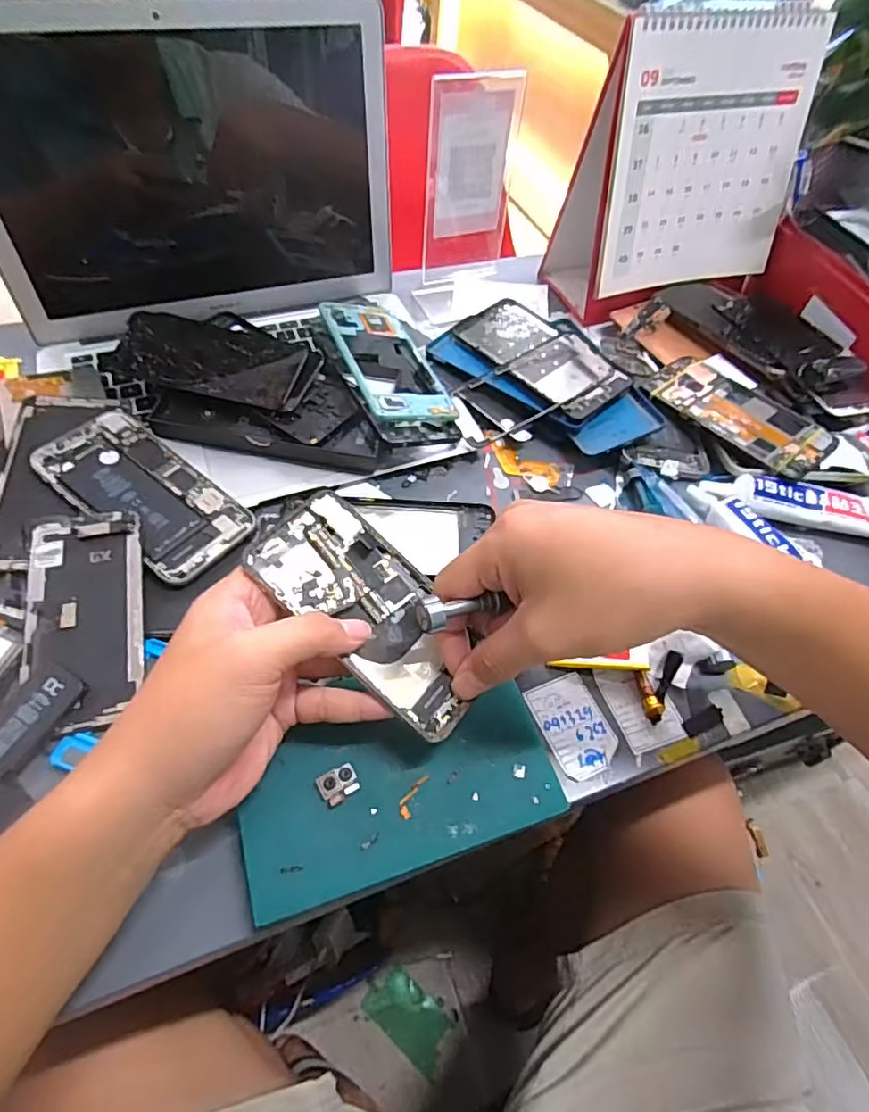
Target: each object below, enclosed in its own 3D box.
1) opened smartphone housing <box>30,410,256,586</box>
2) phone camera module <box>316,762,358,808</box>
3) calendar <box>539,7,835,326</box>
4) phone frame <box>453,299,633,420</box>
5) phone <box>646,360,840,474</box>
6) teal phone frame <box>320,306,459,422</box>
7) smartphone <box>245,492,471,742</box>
[{"bbox_3d":[-0.201,-0.046,0.406,0.149,0.005,0.075,37,57,11],"label":"opened smartphone housing"},{"bbox_3d":[-0.050,0.119,0.306,0.020,0.004,0.016,-27,61,-21],"label":"phone camera module"},{"bbox_3d":[0.234,-0.357,0.548,0.209,0.217,0.106,-14,57,-14],"label":"calendar"},{"bbox_3d":[0.092,-0.178,0.515,0.073,0.006,0.157,-36,62,-15],"label":"phone frame"},{"bbox_3d":[0.259,-0.117,0.487,0.070,0.013,0.136,-30,62,-23],"label":"phone"},{"bbox_3d":[-0.040,-0.168,0.497,0.079,0.008,0.162,-8,54,-29],"label":"teal phone frame"},{"bbox_3d":[-0.032,0.029,0.317,0.140,0.014,0.068,43,62,3],"label":"smartphone"}]

